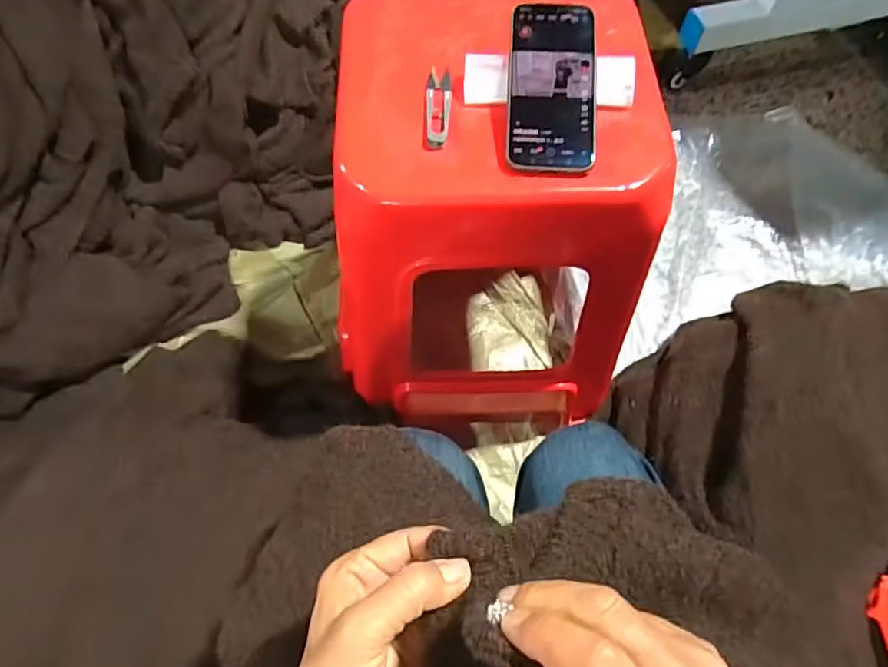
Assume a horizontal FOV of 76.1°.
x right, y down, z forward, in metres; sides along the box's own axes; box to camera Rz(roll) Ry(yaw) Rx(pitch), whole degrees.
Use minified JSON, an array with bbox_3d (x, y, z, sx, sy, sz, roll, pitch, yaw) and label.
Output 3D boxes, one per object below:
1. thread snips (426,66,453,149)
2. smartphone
[{"bbox_3d":[-0.005,-0.209,0.518,0.023,0.008,0.100,2,64,1],"label":"thread snips"},{"bbox_3d":[0.095,-0.216,0.494,0.074,0.007,0.158,3,80,1],"label":"smartphone"}]

